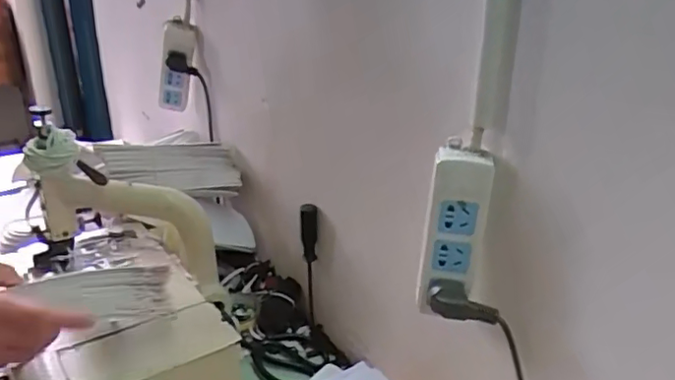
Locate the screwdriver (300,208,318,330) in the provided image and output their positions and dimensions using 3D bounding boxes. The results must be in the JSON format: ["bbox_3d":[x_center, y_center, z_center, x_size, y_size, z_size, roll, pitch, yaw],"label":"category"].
[{"bbox_3d":[-0.044,0.108,0.844,0.024,0.199,0.031,1,28,-4],"label":"screwdriver"}]

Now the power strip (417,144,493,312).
[{"bbox_3d":[0.108,0.039,0.533,0.050,0.149,0.033,8,28,9],"label":"power strip"}]

